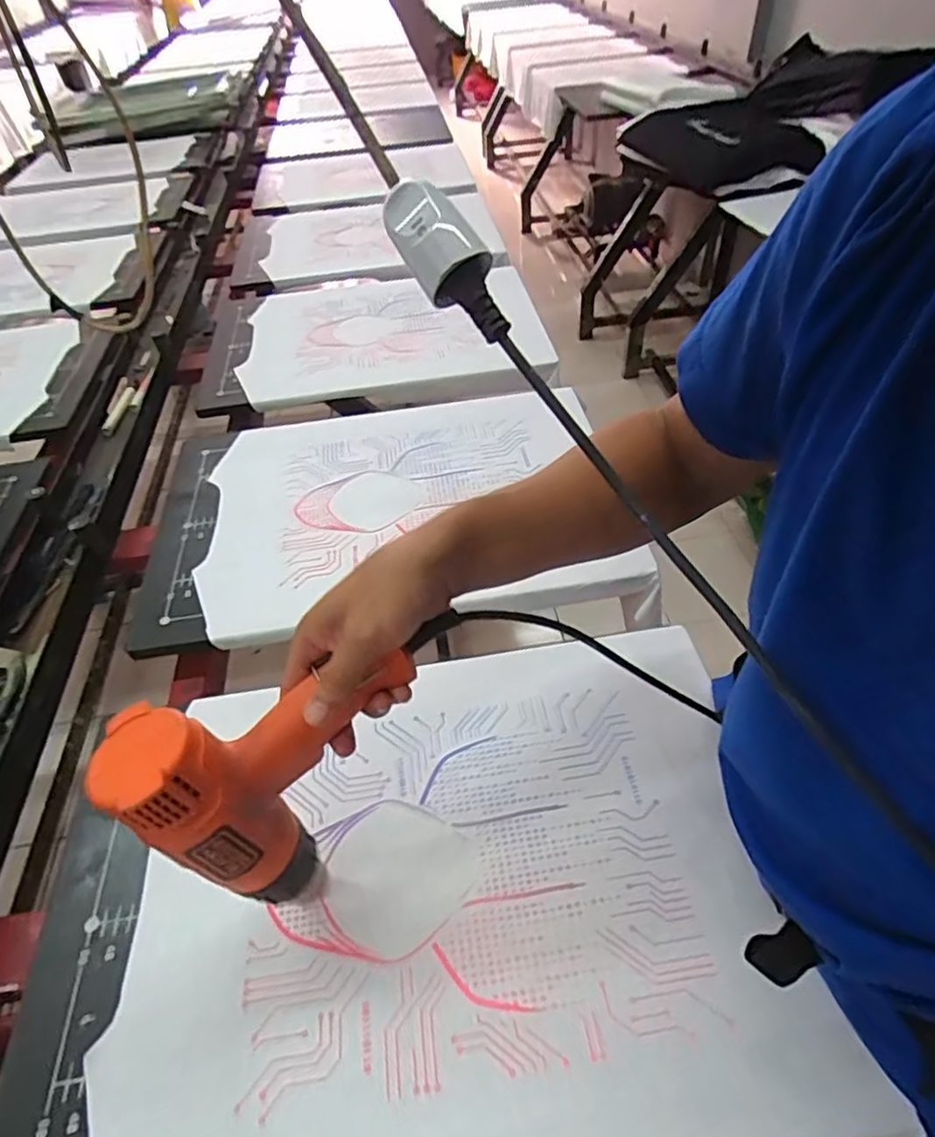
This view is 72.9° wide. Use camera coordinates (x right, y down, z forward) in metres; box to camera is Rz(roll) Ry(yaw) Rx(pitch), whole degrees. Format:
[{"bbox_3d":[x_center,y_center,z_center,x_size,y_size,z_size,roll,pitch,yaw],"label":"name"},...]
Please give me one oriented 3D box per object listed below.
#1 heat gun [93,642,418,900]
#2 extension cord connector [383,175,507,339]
[{"bbox_3d":[-0.110,0.141,0.407,0.175,0.168,0.071,-17,46,-9],"label":"heat gun"},{"bbox_3d":[-0.009,-0.170,0.354,0.038,0.093,0.034,-45,12,-32],"label":"extension cord connector"}]

